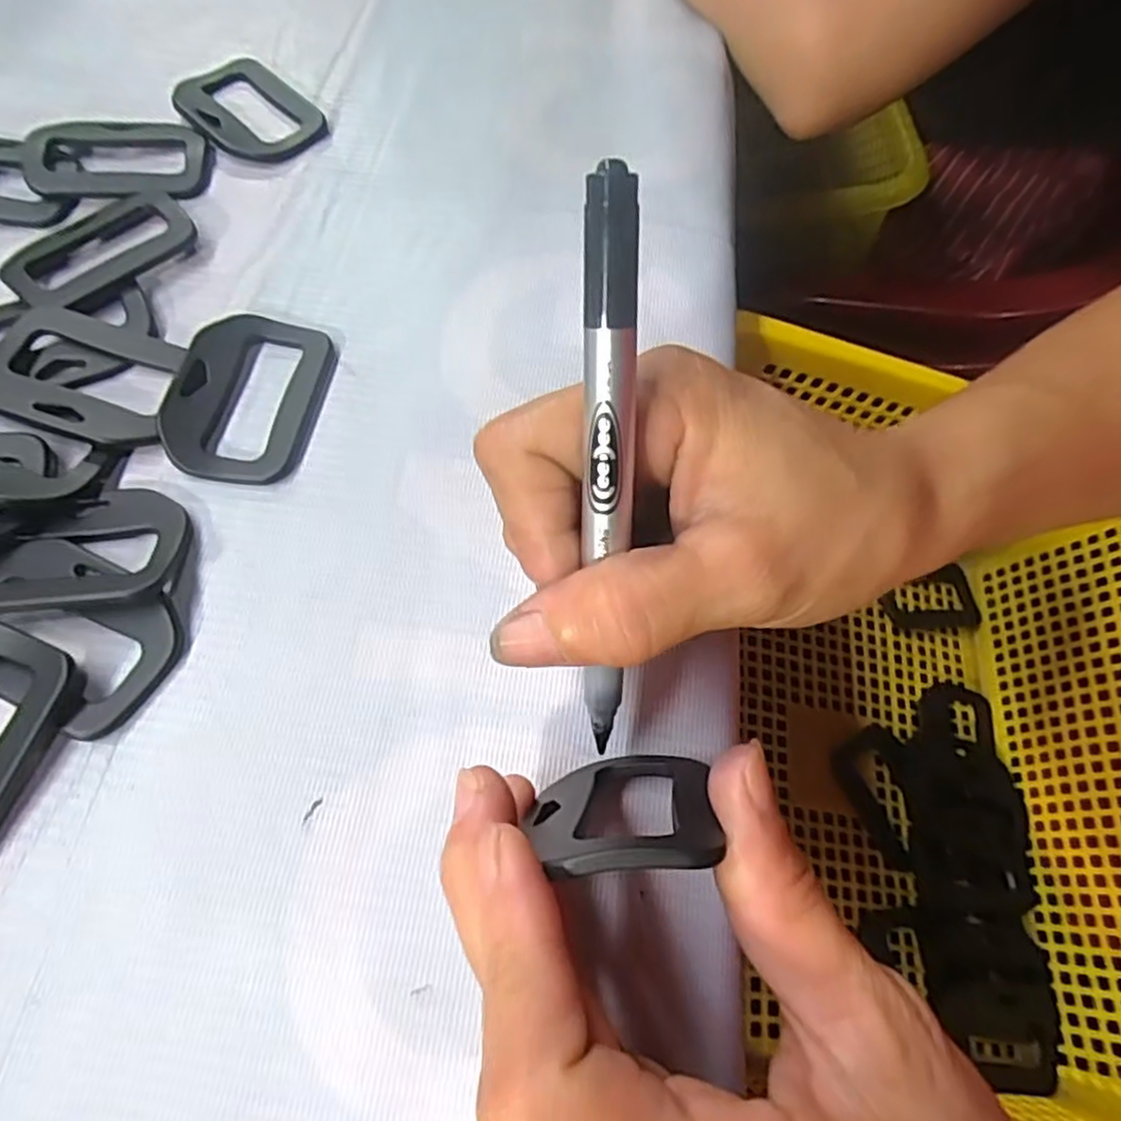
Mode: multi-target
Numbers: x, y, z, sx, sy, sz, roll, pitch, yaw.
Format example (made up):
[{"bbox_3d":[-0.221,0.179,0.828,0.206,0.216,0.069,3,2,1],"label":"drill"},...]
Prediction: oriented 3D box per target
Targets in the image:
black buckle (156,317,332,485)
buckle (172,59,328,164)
[{"bbox_3d":[-0.099,-0.053,0.228,0.044,0.009,0.061,9,65,2],"label":"black buckle"},{"bbox_3d":[-0.124,-0.178,0.288,0.060,0.006,0.042,39,69,15],"label":"buckle"}]

